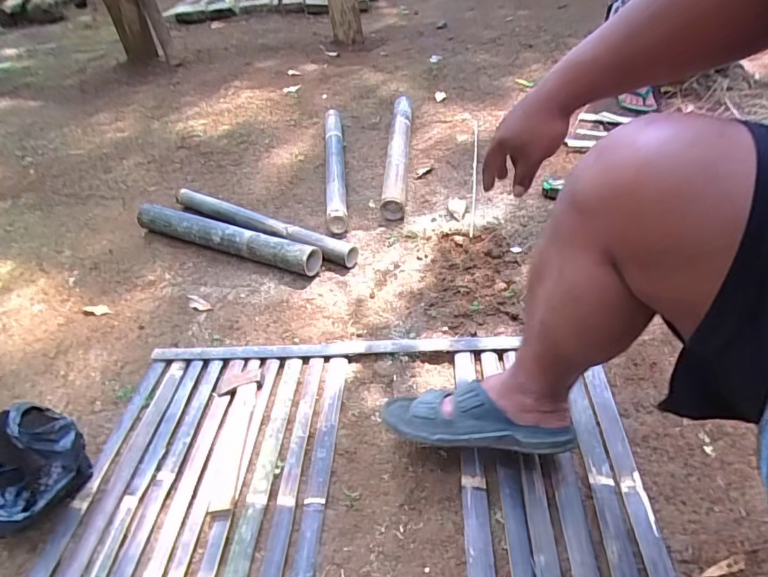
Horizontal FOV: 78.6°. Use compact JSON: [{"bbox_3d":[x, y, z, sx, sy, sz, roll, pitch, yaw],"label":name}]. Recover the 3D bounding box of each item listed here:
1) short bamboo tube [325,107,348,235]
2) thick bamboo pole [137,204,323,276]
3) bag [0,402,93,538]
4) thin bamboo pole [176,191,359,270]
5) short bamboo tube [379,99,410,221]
[{"bbox_3d":[-0.154,-0.399,1.485,0.057,0.070,0.670,-7,42,-1],"label":"short bamboo tube"},{"bbox_3d":[-0.425,-0.135,1.234,0.588,0.081,0.069,16,47,22],"label":"thick bamboo pole"},{"bbox_3d":[-0.544,0.282,0.710,0.132,0.180,0.164,16,47,22],"label":"bag"},{"bbox_3d":[-0.356,-0.180,1.284,0.663,0.061,0.072,20,48,25],"label":"thin bamboo pole"},{"bbox_3d":[0.048,-0.457,1.490,0.057,0.059,0.675,1,47,7],"label":"short bamboo tube"}]

